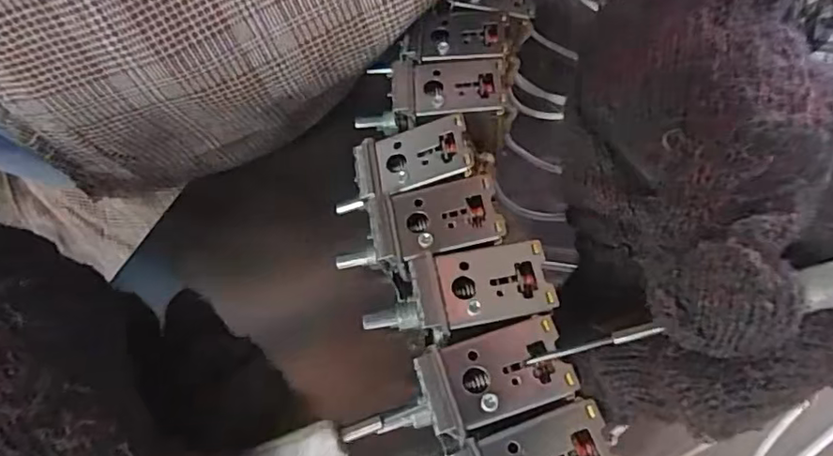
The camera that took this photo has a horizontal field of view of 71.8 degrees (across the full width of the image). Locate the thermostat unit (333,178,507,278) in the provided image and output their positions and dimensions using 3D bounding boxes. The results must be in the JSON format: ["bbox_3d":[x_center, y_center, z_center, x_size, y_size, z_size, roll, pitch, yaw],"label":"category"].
[{"bbox_3d":[0.000,0.002,0.177,0.048,0.021,0.026,-8,61,-1],"label":"thermostat unit"}]

